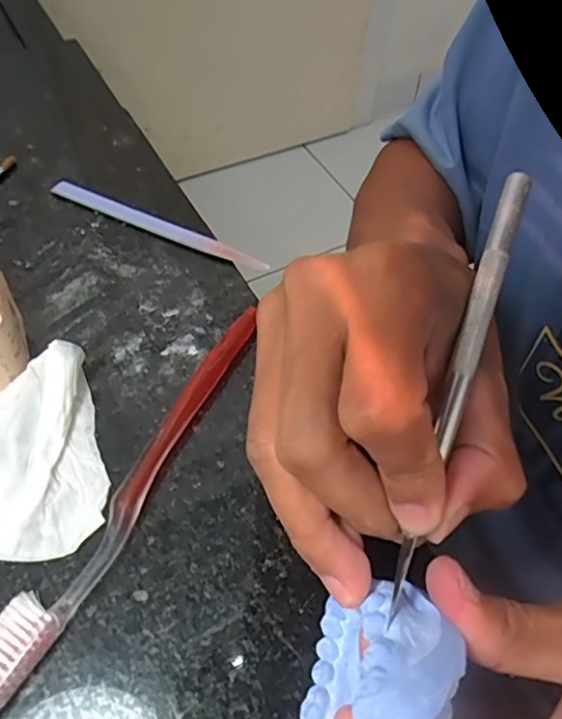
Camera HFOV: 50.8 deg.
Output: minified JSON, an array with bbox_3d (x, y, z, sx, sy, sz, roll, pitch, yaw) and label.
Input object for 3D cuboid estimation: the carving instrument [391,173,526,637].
[{"bbox_3d":[0.053,0.006,0.175,0.008,0.013,0.136,18,83,9],"label":"carving instrument"}]

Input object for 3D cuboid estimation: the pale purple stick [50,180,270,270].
[{"bbox_3d":[-0.069,-0.075,0.327,0.132,0.007,0.009,21,57,12],"label":"pale purple stick"}]

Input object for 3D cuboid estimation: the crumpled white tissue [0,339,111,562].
[{"bbox_3d":[-0.120,0.042,0.233,0.090,0.022,0.078,-13,57,-12],"label":"crumpled white tissue"}]

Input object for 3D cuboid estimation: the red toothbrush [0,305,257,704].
[{"bbox_3d":[-0.056,0.047,0.239,0.019,0.012,0.182,26,58,14],"label":"red toothbrush"}]

